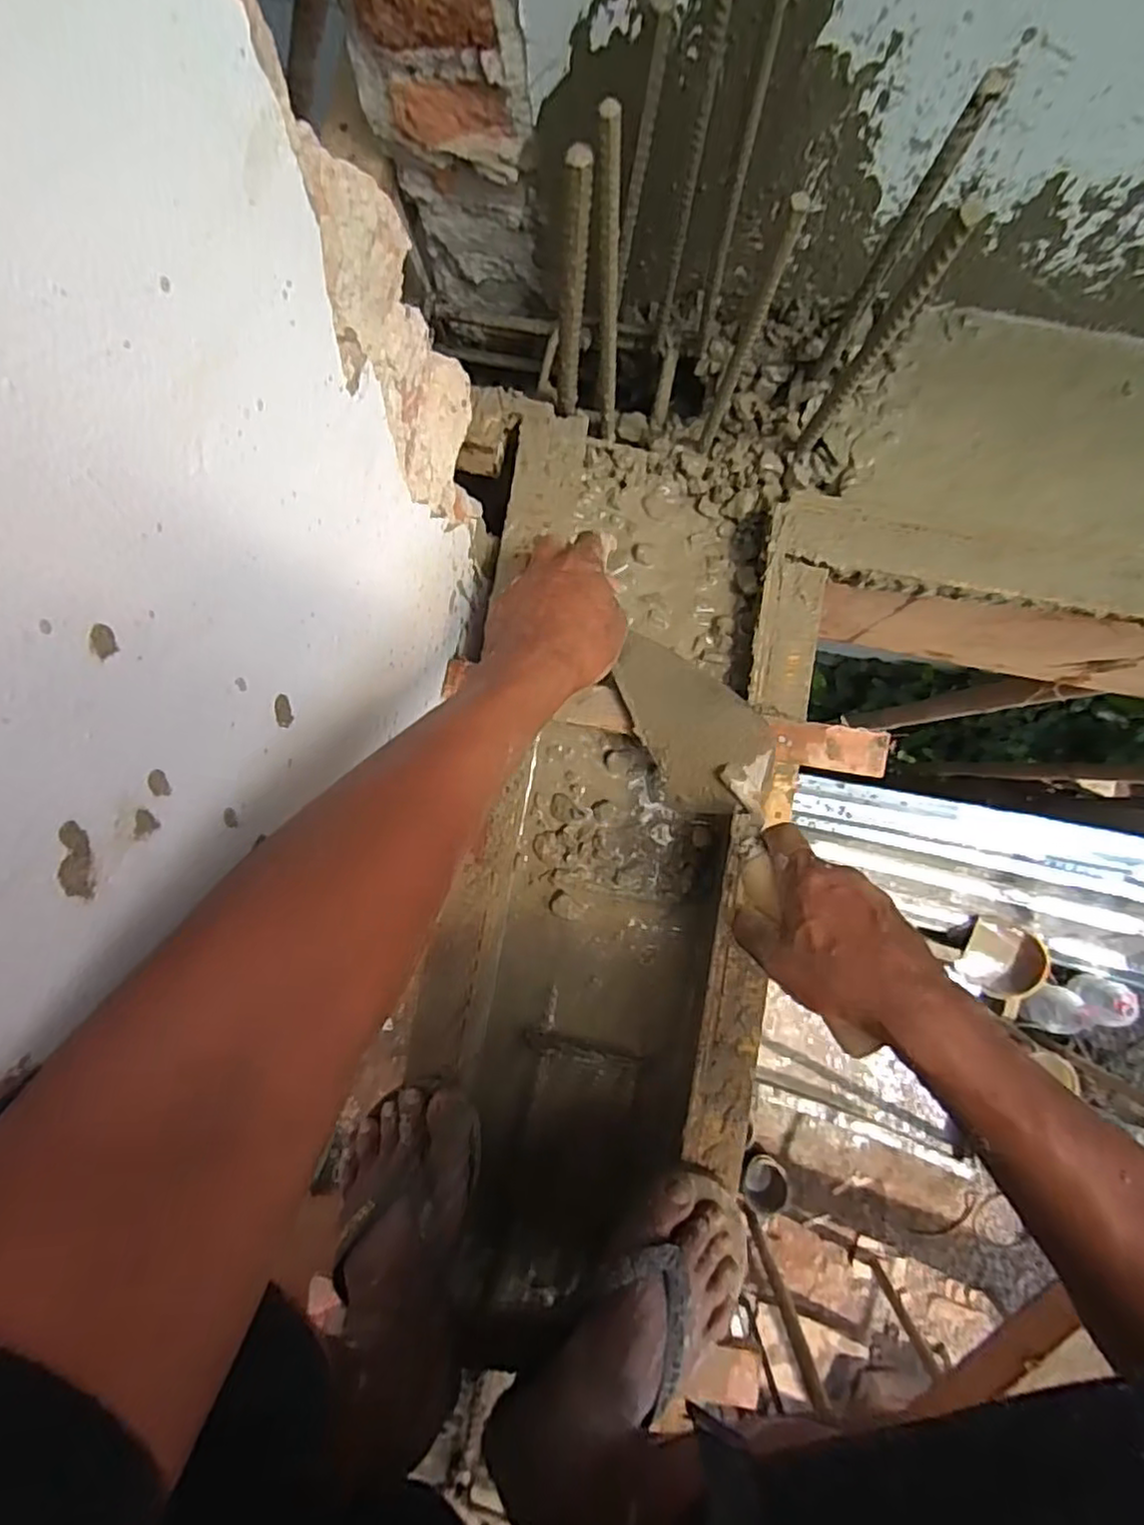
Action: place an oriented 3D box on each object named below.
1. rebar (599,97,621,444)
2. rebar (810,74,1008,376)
[{"bbox_3d":[0.025,-0.294,0.460,0.011,0.285,0.015,-9,87,2],"label":"rebar"},{"bbox_3d":[0.208,-0.331,0.452,0.020,0.225,0.017,26,89,4],"label":"rebar"}]

